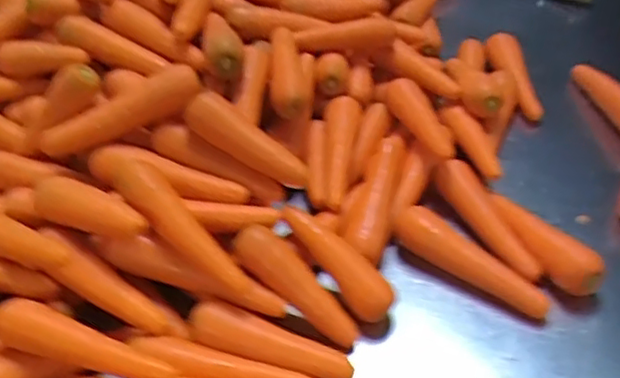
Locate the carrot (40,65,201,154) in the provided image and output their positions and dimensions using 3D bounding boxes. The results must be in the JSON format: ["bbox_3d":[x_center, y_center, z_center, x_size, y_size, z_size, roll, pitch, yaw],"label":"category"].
[{"bbox_3d":[-0.199,-0.077,0.683,0.178,0.044,0.050,-22,41,8],"label":"carrot"}]

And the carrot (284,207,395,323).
[{"bbox_3d":[0.028,0.072,0.655,0.139,0.034,0.038,46,55,12],"label":"carrot"}]

